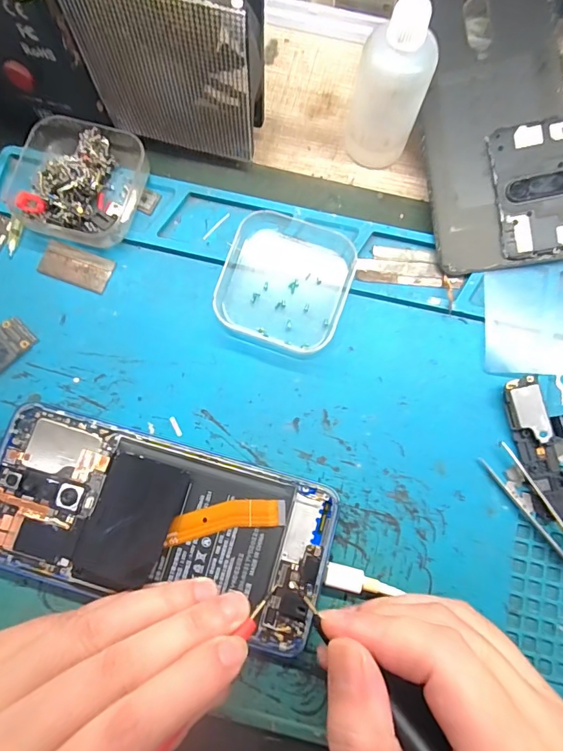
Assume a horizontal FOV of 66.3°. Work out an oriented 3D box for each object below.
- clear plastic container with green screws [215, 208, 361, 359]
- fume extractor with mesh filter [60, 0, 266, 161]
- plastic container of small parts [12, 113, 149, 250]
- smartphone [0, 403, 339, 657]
[{"bbox_3d":[0.002,-0.049,0.227,0.064,0.011,0.070,18,79,3],"label":"clear plastic container with green screws"},{"bbox_3d":[-0.049,-0.145,0.207,0.078,0.089,0.027,12,79,2],"label":"fume extractor with mesh filter"},{"bbox_3d":[-0.106,-0.105,0.229,0.062,0.024,0.065,19,79,3],"label":"plastic container of small parts"},{"bbox_3d":[-0.058,0.068,0.201,0.160,0.006,0.074,13,79,2],"label":"smartphone"}]

